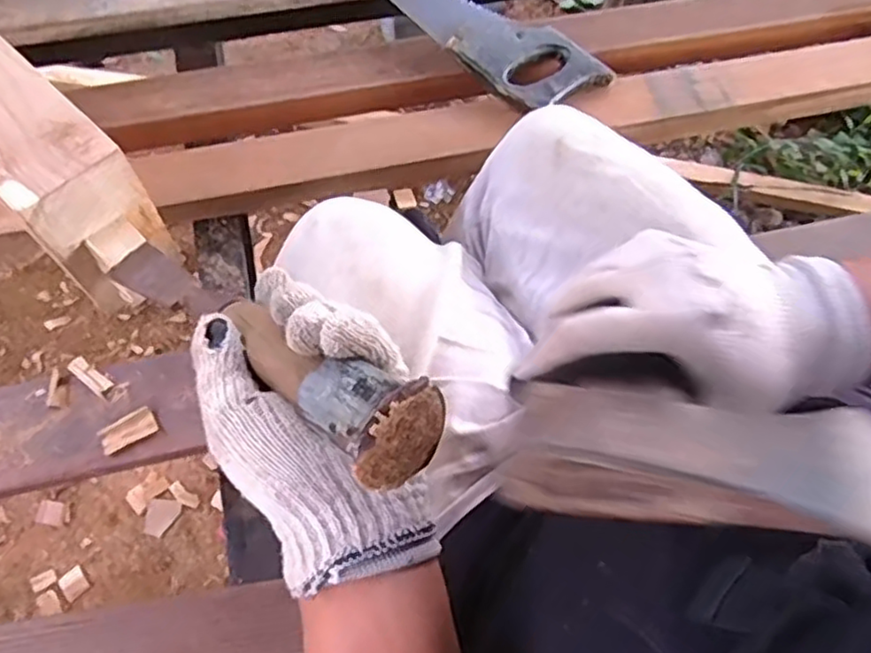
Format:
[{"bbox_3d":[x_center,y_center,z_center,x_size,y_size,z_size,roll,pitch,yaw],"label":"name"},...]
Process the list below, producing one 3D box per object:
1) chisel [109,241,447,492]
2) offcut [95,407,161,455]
[{"bbox_3d":[-0.113,0.001,0.387,0.041,0.035,0.315,-46,40,-20],"label":"chisel"},{"bbox_3d":[-0.244,0.083,0.540,0.043,0.007,0.025,-29,69,-14],"label":"offcut"}]

